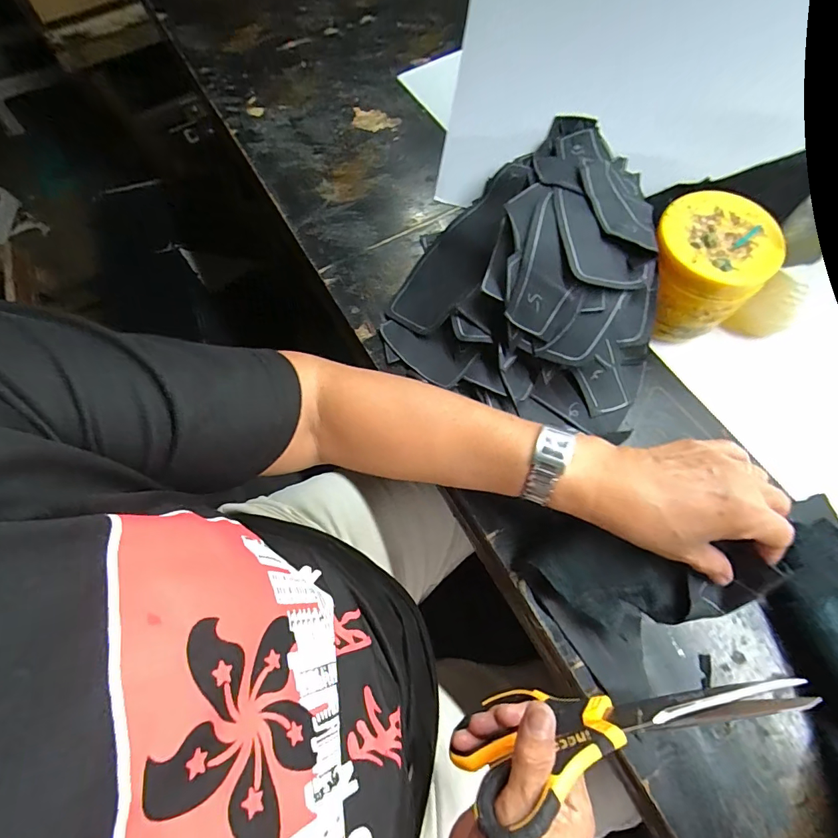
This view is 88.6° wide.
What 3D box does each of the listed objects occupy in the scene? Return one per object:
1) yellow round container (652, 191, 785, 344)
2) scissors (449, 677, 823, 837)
[{"bbox_3d":[0.233,-0.122,0.364,0.087,0.083,0.085,-1,68,2],"label":"yellow round container"},{"bbox_3d":[0.120,0.181,0.246,0.180,0.077,0.015,-23,98,7],"label":"scissors"}]

